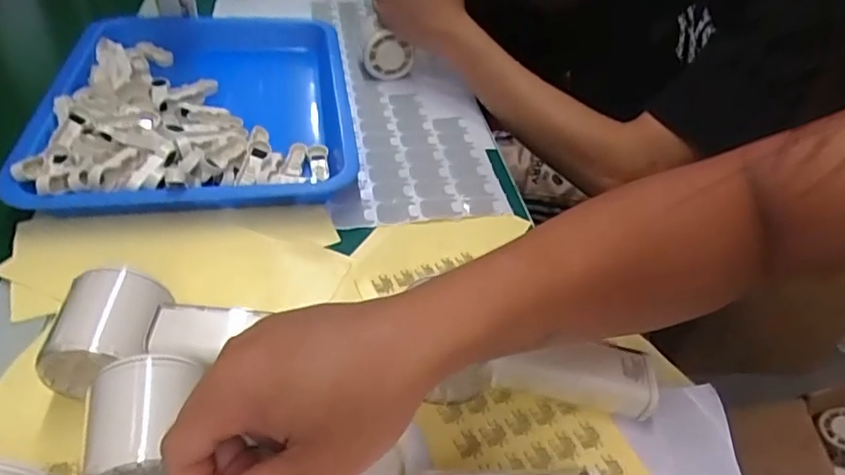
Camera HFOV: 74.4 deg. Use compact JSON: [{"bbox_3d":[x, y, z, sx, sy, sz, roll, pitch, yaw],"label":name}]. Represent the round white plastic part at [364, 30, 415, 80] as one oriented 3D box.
[{"bbox_3d":[-0.038,-0.198,0.611,0.055,0.059,0.019,6,43,0],"label":"round white plastic part"}]

